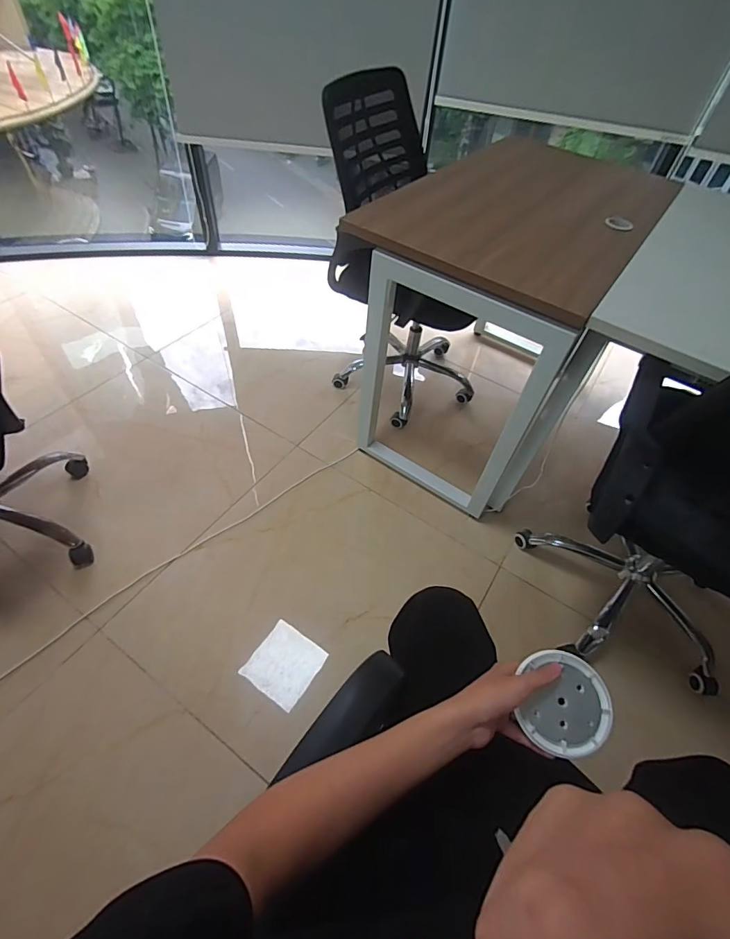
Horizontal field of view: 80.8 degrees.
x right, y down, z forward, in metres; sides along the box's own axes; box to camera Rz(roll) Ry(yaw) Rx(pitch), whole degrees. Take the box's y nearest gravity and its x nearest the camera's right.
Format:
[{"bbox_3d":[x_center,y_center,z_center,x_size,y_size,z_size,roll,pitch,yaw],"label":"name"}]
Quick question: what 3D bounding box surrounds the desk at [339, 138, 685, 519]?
[{"bbox_3d":[0.459,-0.481,1.448,0.622,0.798,0.957,33,56,19],"label":"desk"}]

